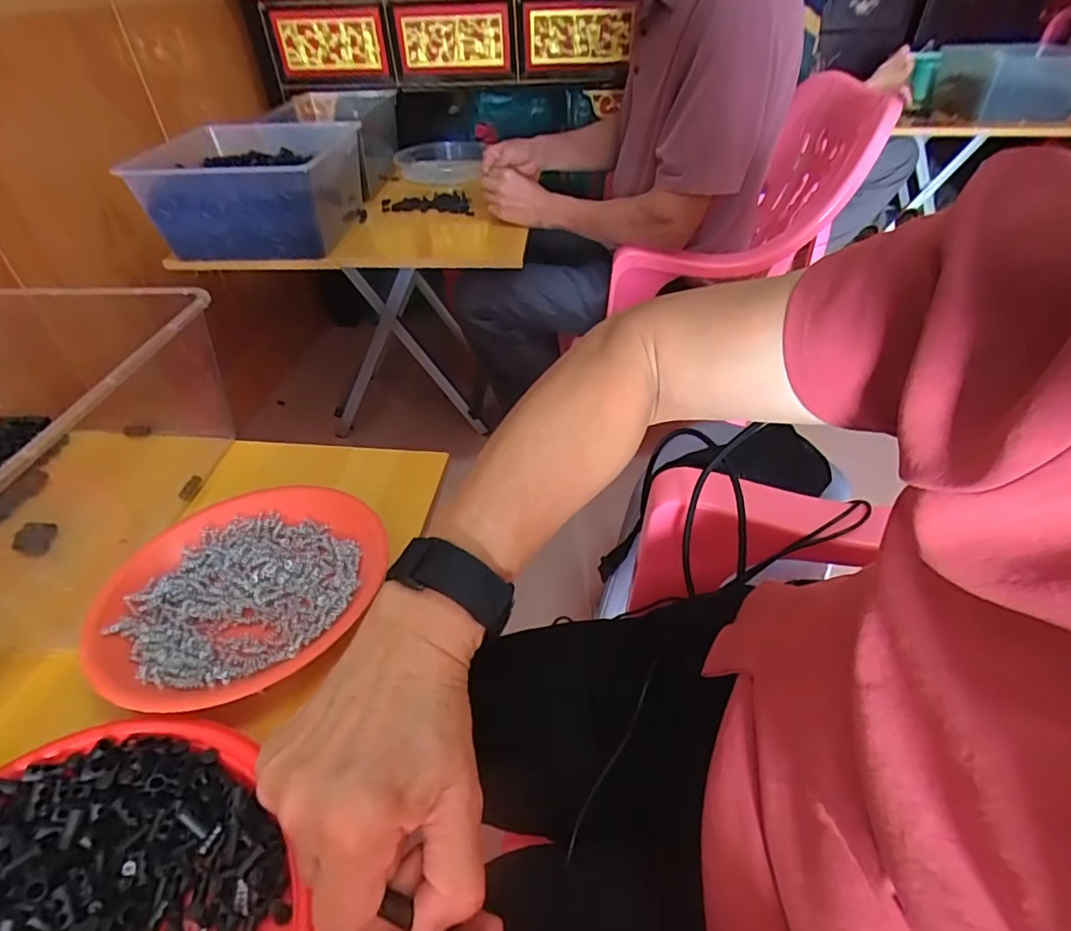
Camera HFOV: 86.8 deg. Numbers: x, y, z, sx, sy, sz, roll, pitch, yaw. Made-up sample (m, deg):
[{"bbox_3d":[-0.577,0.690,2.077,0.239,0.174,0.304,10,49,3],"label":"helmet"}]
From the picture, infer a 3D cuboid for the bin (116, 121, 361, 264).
[{"bbox_3d":[-0.456,-0.455,0.946,0.293,0.146,0.301,0,42,2],"label":"bin"}]

